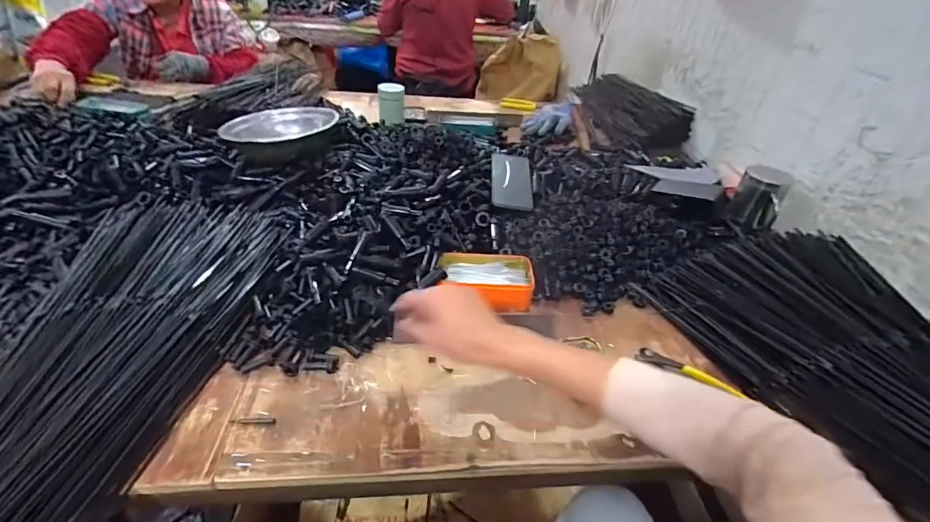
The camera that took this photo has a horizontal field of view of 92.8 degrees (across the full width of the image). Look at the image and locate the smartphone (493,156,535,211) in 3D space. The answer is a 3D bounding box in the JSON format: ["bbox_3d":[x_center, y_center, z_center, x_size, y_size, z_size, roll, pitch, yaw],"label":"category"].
[{"bbox_3d":[0.088,-0.149,0.828,0.075,0.006,0.149,2,51,1],"label":"smartphone"}]

